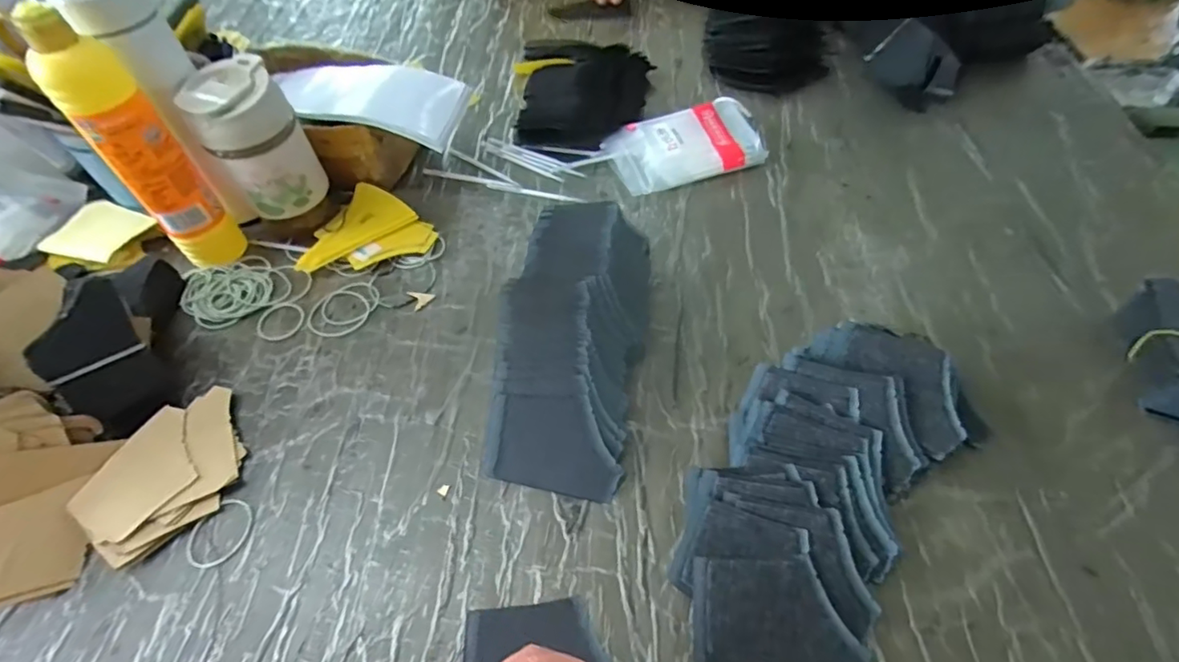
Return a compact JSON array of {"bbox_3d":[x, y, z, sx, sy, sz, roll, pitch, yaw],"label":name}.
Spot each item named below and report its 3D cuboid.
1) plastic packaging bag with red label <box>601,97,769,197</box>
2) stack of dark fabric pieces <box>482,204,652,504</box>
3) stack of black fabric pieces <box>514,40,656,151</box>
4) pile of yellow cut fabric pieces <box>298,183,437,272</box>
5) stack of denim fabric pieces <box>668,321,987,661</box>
[{"bbox_3d":[0.111,-0.212,0.620,0.176,0.028,0.094,-16,56,-9],"label":"plastic packaging bag with red label"},{"bbox_3d":[-0.014,0.002,0.468,0.119,0.057,0.262,6,68,7],"label":"stack of dark fabric pieces"},{"bbox_3d":[-0.005,-0.311,0.685,0.163,0.041,0.206,0,55,2],"label":"stack of black fabric pieces"},{"bbox_3d":[-0.235,-0.109,0.569,0.129,0.018,0.103,-17,56,-9],"label":"pile of yellow cut fabric pieces"},{"bbox_3d":[0.167,0.103,0.388,0.154,0.042,0.261,31,62,22],"label":"stack of denim fabric pieces"}]

